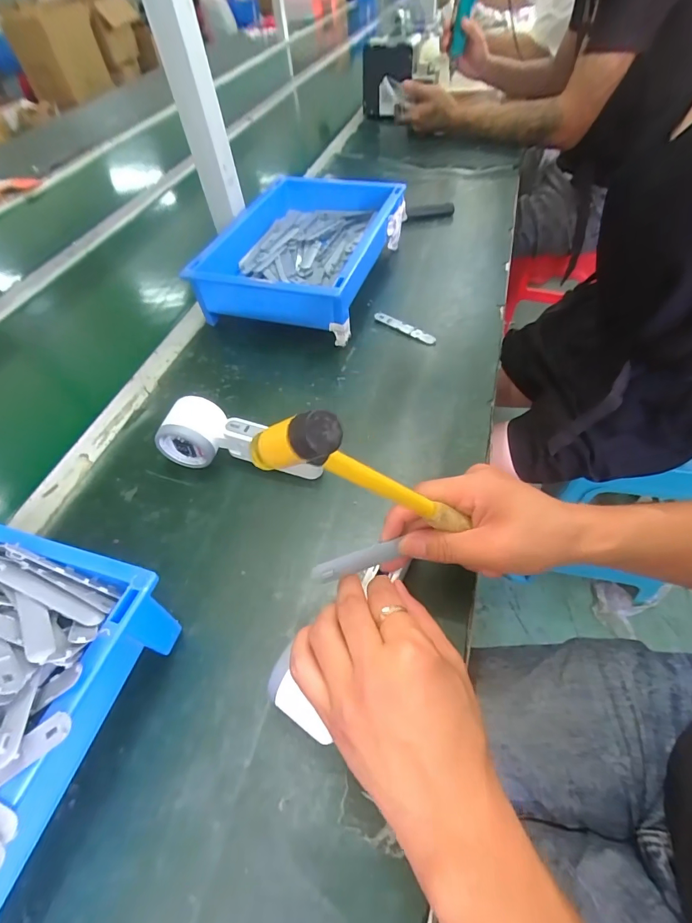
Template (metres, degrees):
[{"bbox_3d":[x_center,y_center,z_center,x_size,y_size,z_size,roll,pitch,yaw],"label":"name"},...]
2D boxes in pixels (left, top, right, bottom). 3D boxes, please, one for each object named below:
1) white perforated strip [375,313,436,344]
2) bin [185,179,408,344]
[{"bbox_3d":[0.078,-0.180,0.573,0.098,0.007,0.015,35,63,27],"label":"white perforated strip"},{"bbox_3d":[-0.067,-0.324,0.645,0.249,0.089,0.353,13,55,15],"label":"bin"}]

